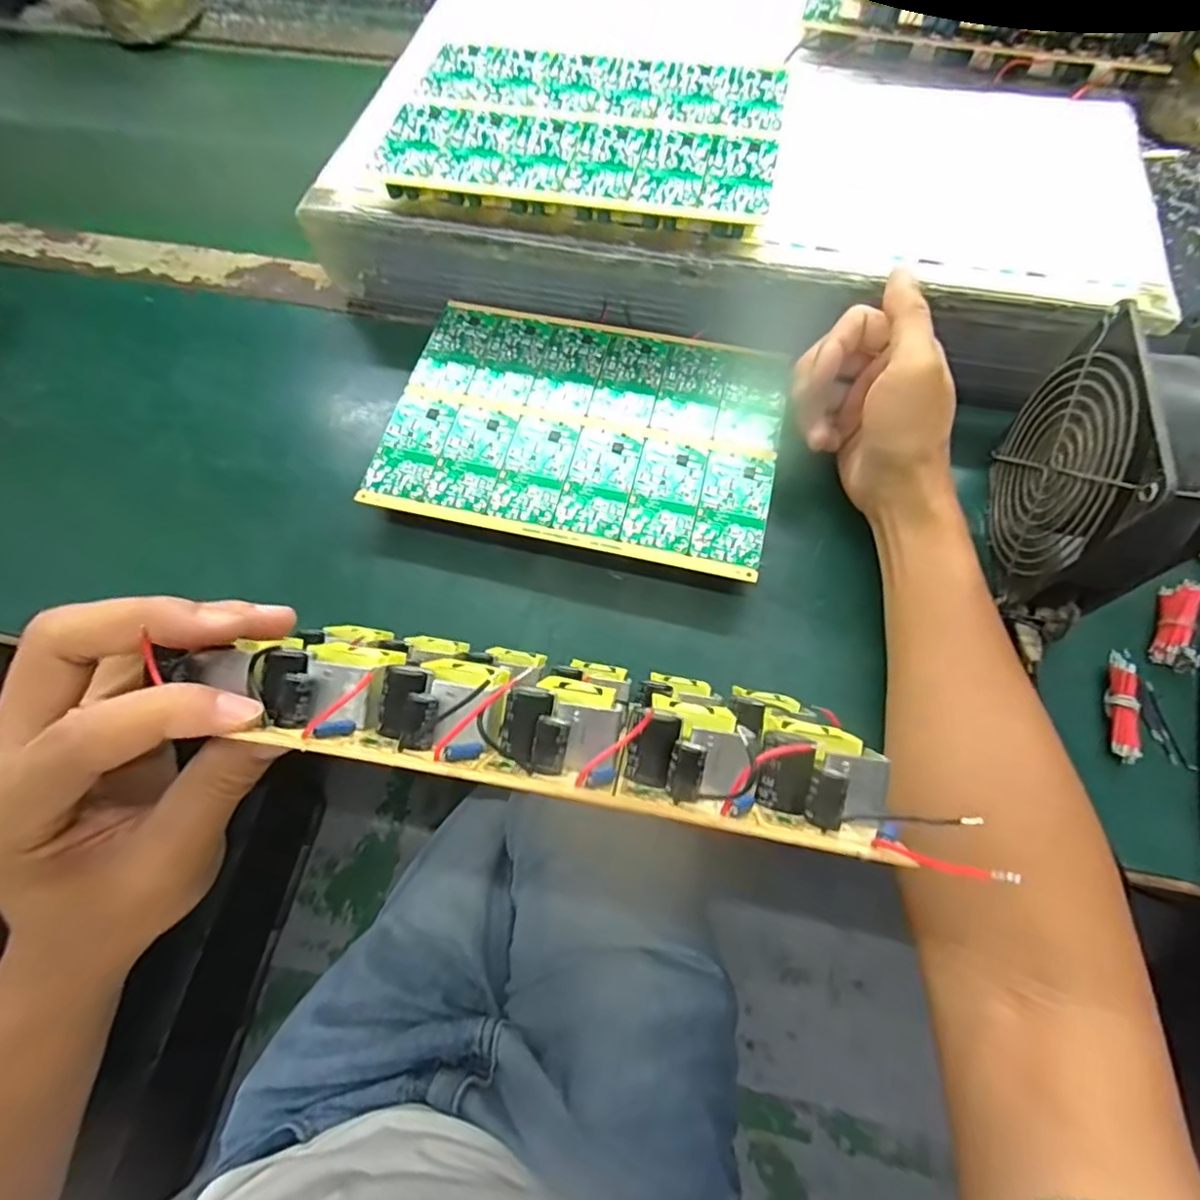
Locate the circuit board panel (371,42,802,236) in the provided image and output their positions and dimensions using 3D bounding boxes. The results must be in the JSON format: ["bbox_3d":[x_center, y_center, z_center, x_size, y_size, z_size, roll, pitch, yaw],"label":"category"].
[{"bbox_3d":[-0.008,-0.301,0.396,0.237,0.029,0.161,12,66,8],"label":"circuit board panel"}]

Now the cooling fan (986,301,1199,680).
[{"bbox_3d":[0.252,-0.058,0.310,0.042,0.119,0.130,10,65,7],"label":"cooling fan"}]

